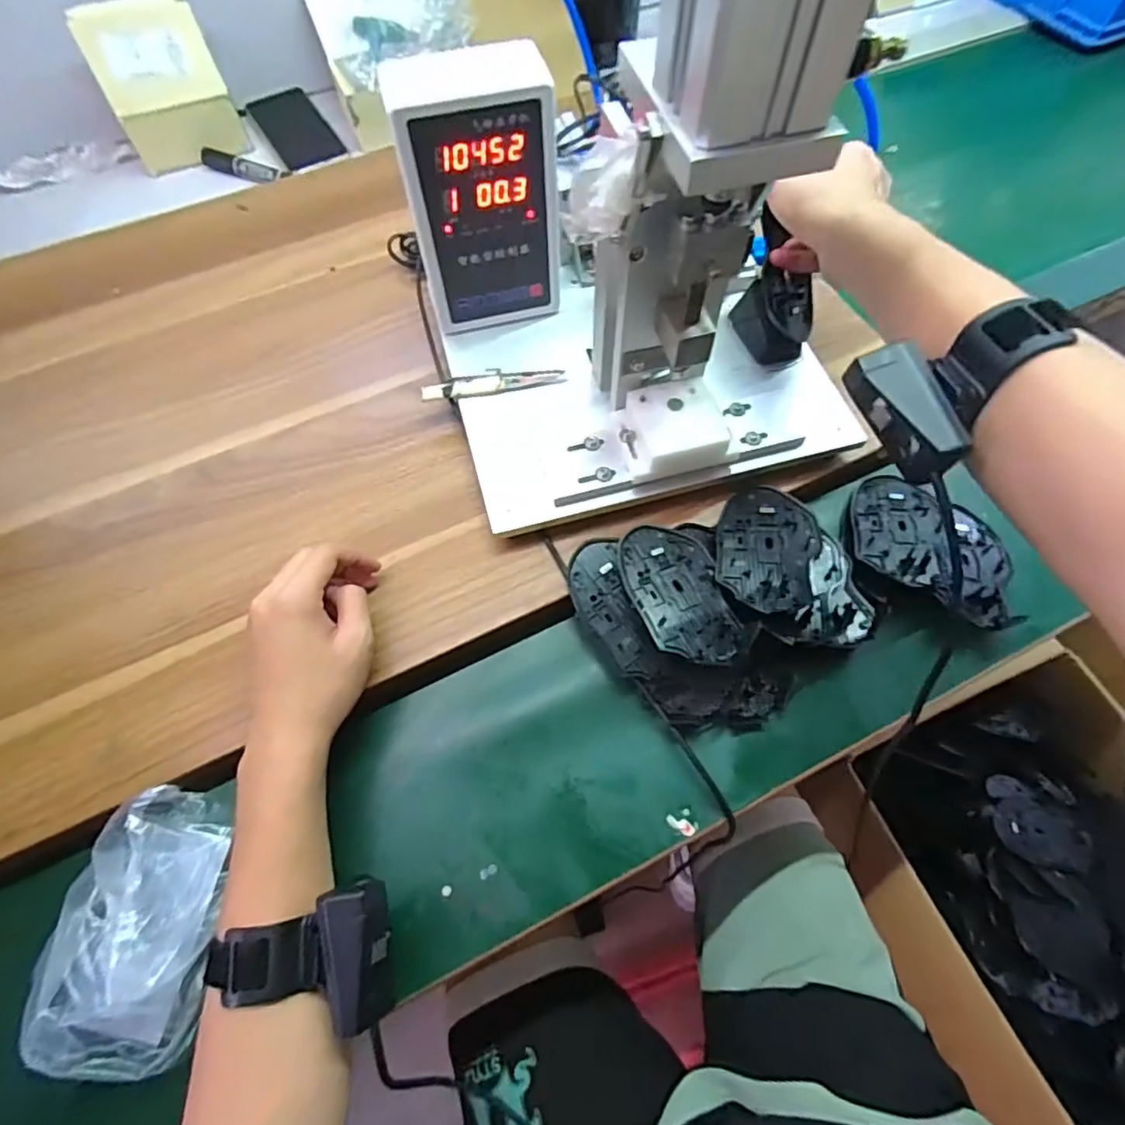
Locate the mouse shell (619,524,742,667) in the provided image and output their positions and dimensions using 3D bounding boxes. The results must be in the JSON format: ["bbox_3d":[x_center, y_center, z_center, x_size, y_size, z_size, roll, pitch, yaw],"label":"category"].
[{"bbox_3d":[0.082,0.022,0.423,0.064,0.013,0.112,-15,66,-7],"label":"mouse shell"}]

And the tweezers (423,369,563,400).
[{"bbox_3d":[-0.059,-0.151,0.498,0.114,0.006,0.020,-13,65,-6],"label":"tweezers"}]

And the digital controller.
[{"bbox_3d":[-0.061,-0.275,0.458,0.109,0.180,0.062,-13,68,-7],"label":"digital controller"}]

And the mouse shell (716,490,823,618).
[{"bbox_3d":[0.152,-0.011,0.446,0.071,0.017,0.108,9,65,5],"label":"mouse shell"}]

